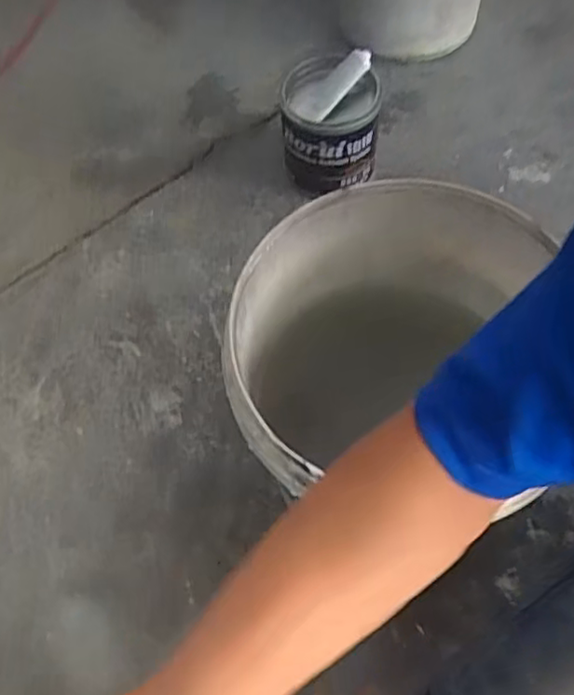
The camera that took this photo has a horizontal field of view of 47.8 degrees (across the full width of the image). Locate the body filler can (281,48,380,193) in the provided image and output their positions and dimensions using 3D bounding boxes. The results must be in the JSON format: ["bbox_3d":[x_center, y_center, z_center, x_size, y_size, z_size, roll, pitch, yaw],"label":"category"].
[{"bbox_3d":[0.070,-0.356,1.043,0.148,0.165,0.185,2,62,3],"label":"body filler can"}]

